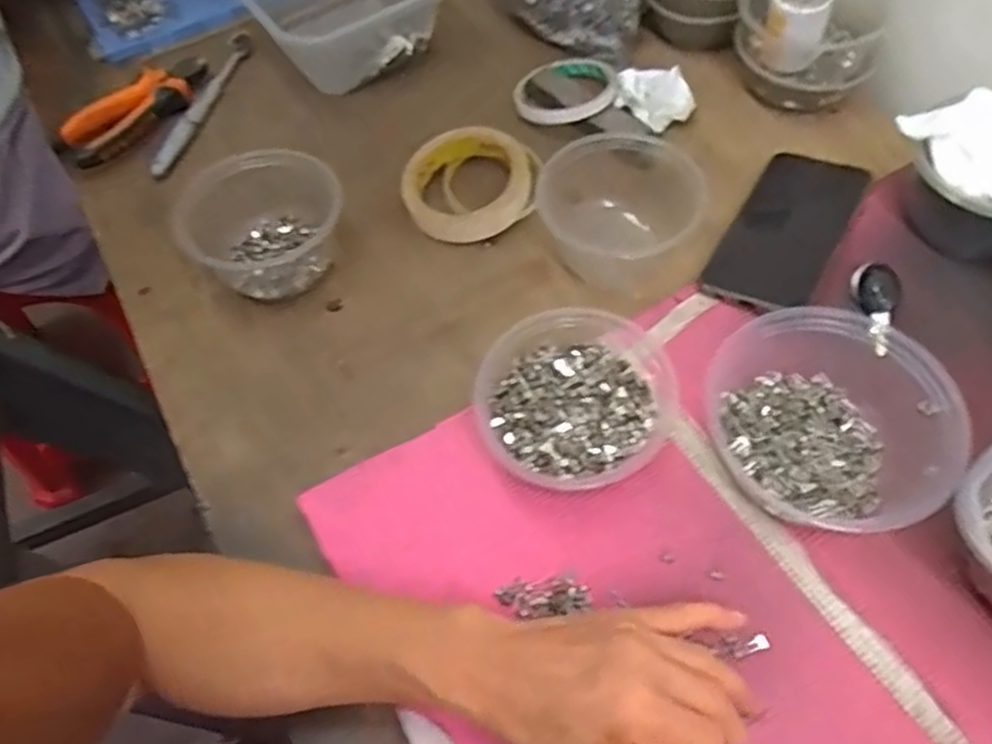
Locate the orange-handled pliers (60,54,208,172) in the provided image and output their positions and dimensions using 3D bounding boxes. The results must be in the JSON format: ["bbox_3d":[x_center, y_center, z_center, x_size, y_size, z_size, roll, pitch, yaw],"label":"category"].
[{"bbox_3d":[-0.314,-0.234,0.668,0.060,0.024,0.140,34,67,23],"label":"orange-handled pliers"}]

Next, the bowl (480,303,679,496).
[{"bbox_3d":[0.052,0.023,0.461,0.123,0.059,0.111,-19,59,-7],"label":"bowl"}]

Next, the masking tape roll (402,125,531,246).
[{"bbox_3d":[-0.022,-0.145,0.596,0.095,0.041,0.090,-2,58,3],"label":"masking tape roll"}]

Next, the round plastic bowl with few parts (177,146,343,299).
[{"bbox_3d":[-0.169,-0.104,0.559,0.118,0.064,0.096,-18,59,-6],"label":"round plastic bowl with few parts"}]

